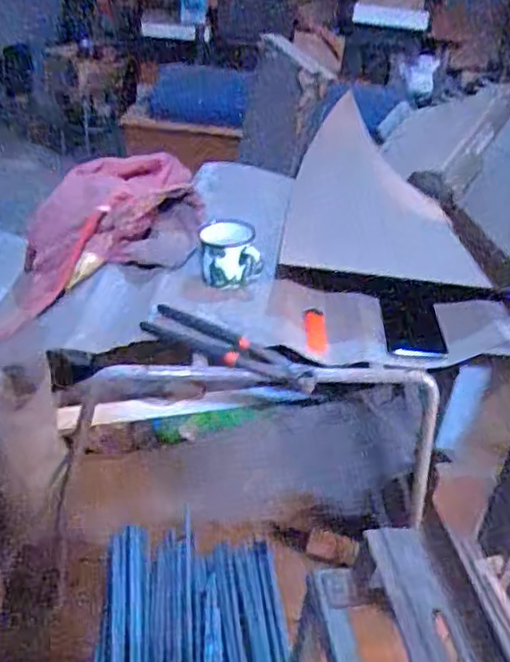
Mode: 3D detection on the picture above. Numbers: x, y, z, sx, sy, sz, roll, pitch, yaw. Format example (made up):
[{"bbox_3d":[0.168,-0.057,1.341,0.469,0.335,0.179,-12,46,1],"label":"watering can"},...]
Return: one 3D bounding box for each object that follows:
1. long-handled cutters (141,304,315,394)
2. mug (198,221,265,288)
[{"bbox_3d":[-0.034,0.021,0.780,0.222,0.031,0.055,24,34,29],"label":"long-handled cutters"},{"bbox_3d":[-0.034,-0.104,0.879,0.080,0.068,0.082,1,30,-8],"label":"mug"}]

